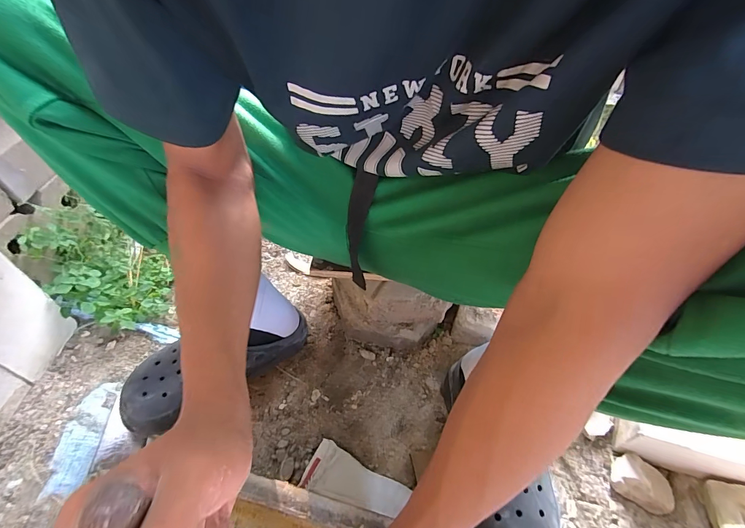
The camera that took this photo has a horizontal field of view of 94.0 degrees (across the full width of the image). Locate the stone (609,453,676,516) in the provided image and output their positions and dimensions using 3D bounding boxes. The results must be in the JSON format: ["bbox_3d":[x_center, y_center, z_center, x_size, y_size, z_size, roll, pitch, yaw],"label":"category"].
[{"bbox_3d":[0.352,0.285,0.450,0.078,0.028,0.052,23,54,17],"label":"stone"}]

